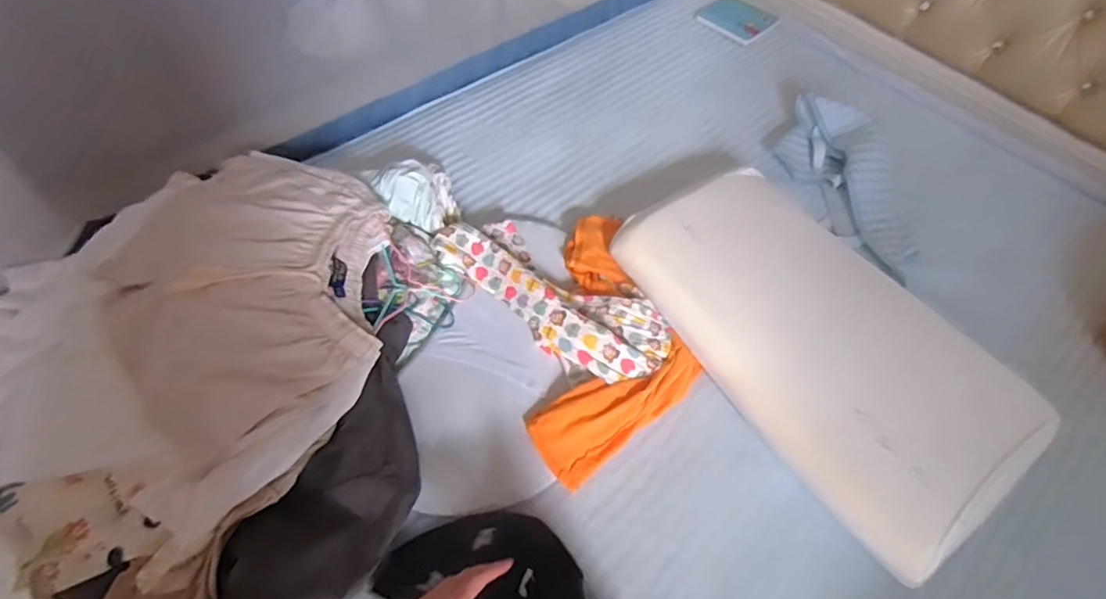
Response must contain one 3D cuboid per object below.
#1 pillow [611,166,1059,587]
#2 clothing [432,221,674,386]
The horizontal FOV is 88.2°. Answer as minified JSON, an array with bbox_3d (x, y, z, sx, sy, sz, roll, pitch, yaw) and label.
[{"bbox_3d":[0.428,0.061,0.940,0.333,0.136,0.675,-30,64,-22],"label":"pillow"},{"bbox_3d":[-0.004,-0.017,0.965,0.433,0.058,0.167,34,60,16],"label":"clothing"}]

